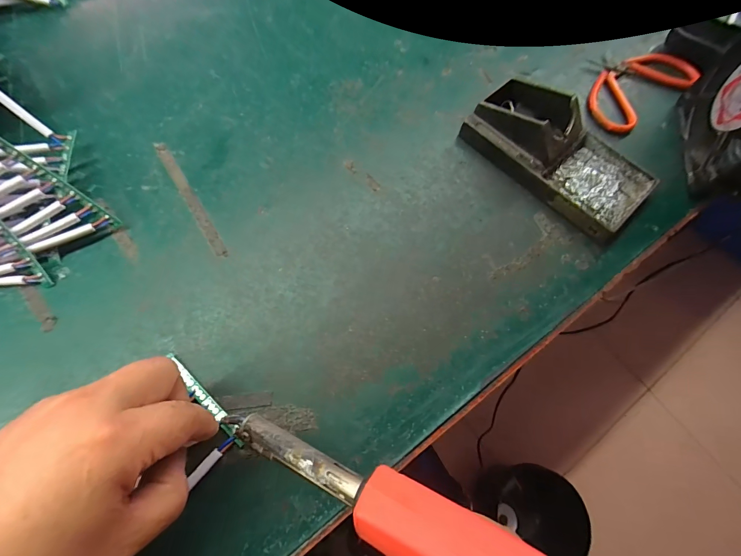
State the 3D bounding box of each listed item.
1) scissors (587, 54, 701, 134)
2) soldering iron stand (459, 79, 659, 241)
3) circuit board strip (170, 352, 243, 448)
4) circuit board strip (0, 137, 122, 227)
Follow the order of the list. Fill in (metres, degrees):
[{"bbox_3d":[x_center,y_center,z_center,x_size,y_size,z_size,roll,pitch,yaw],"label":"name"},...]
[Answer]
[{"bbox_3d":[0.263,-0.200,0.341,0.123,0.017,0.084,-36,74,-15],"label":"scissors"},{"bbox_3d":[0.169,-0.113,0.294,0.089,0.039,0.161,-42,76,-16],"label":"soldering iron stand"},{"bbox_3d":[-0.110,0.080,0.223,0.079,0.006,0.008,43,73,15],"label":"circuit board strip"},{"bbox_3d":[-0.245,-0.082,0.241,0.131,0.016,0.010,41,68,-26],"label":"circuit board strip"}]

